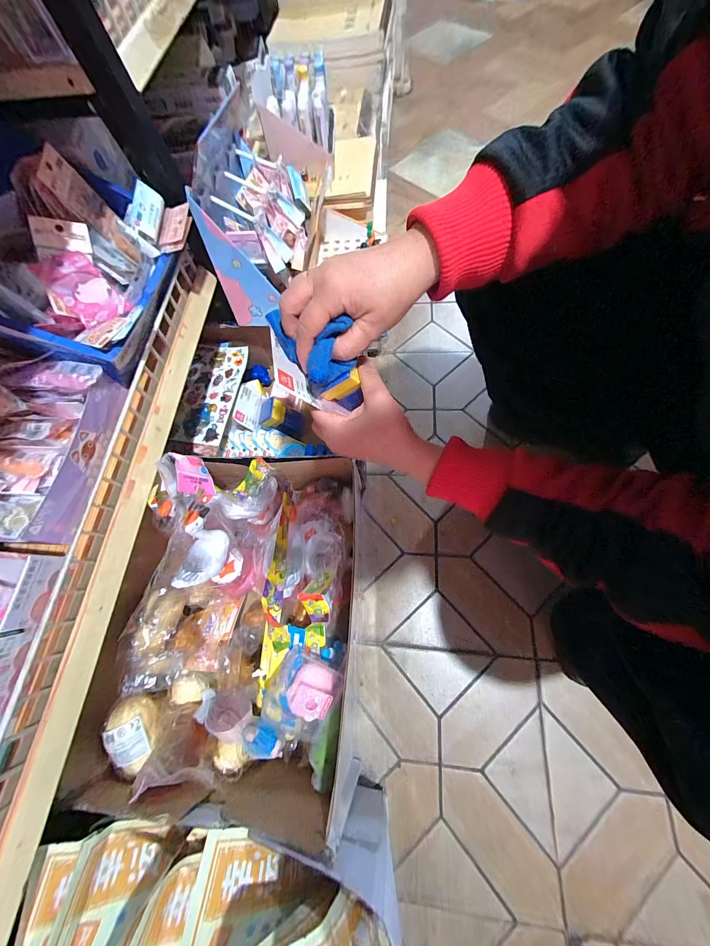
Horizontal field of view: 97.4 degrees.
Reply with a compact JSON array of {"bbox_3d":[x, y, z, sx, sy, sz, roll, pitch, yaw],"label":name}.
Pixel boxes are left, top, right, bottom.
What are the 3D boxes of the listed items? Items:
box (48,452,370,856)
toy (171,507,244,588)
[{"bbox_3d":[-0.163,0.192,0.445,0.312,0.208,0.418,0,70,6],"label":"box"},{"bbox_3d":[-0.213,0.121,0.459,0.058,0.111,0.112,22,73,13],"label":"toy"}]

